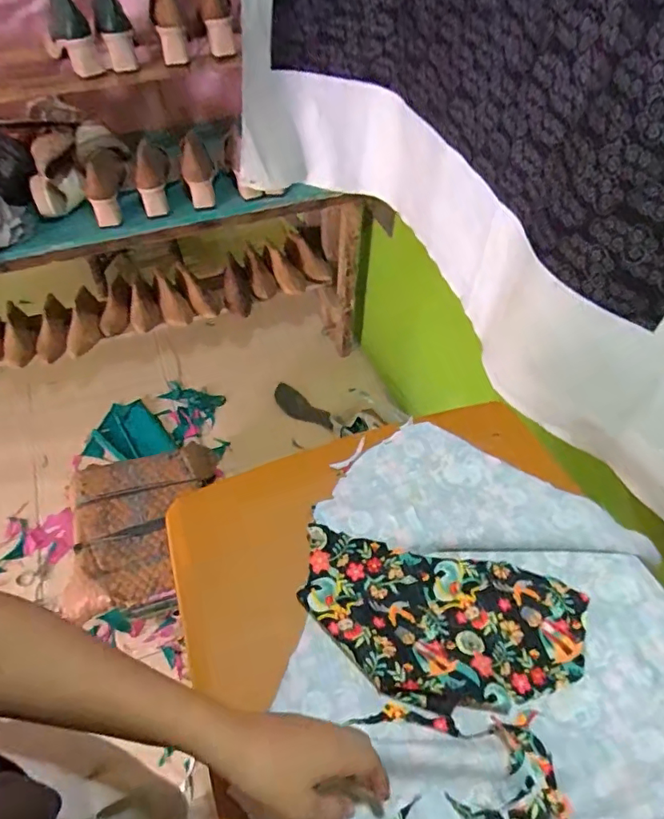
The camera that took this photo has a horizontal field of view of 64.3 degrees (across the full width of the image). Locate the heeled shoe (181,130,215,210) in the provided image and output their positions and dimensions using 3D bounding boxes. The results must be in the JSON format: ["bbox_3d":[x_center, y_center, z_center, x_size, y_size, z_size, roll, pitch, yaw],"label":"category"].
[{"bbox_3d":[-0.301,-0.537,1.189,0.068,0.082,0.217,-11,53,-9],"label":"heeled shoe"}]

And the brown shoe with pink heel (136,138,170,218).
[{"bbox_3d":[-0.397,-0.521,1.179,0.078,0.091,0.180,-12,53,-10],"label":"brown shoe with pink heel"}]

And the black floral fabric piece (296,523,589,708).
[{"bbox_3d":[0.113,0.215,0.535,0.285,0.023,0.142,9,47,1],"label":"black floral fabric piece"}]

